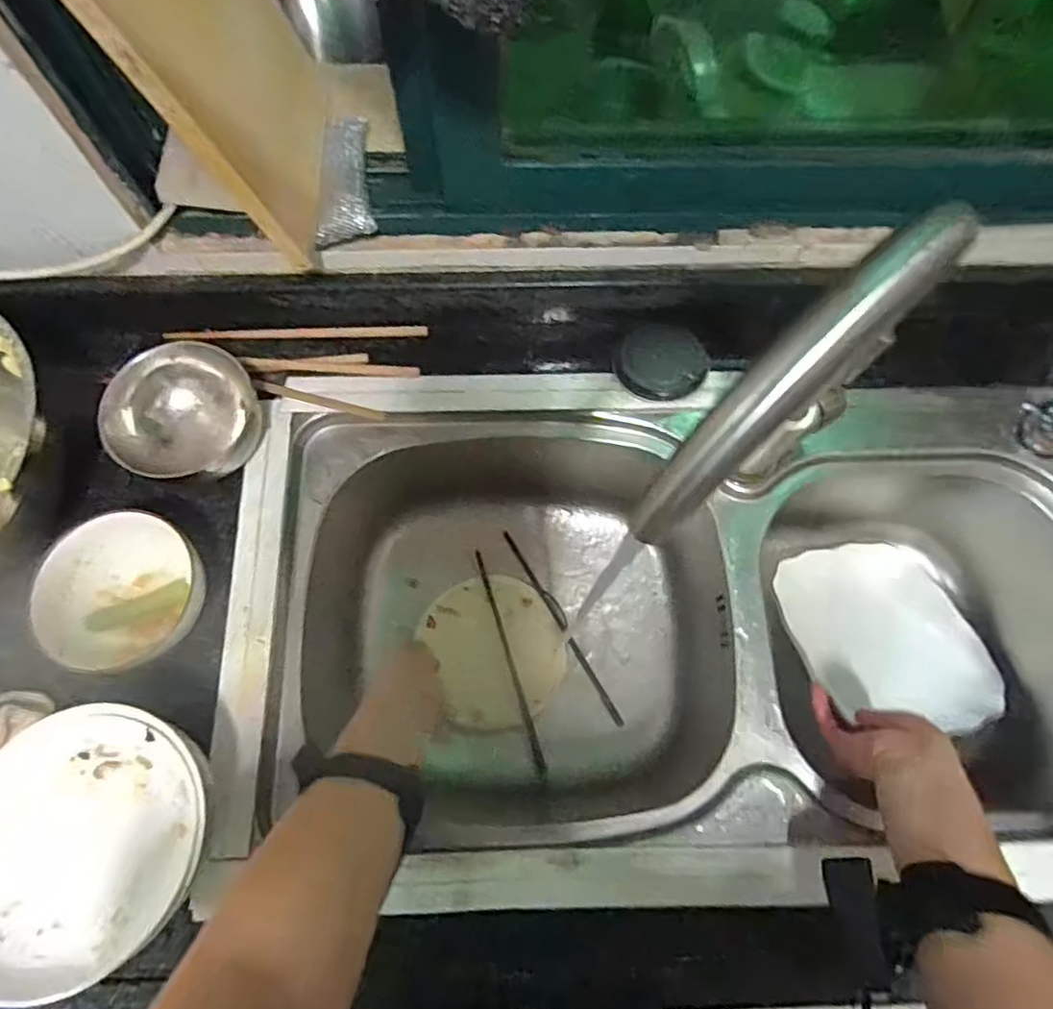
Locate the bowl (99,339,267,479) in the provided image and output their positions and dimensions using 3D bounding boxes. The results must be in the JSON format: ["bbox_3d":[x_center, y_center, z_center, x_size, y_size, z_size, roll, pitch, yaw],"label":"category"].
[{"bbox_3d":[-0.273,-0.074,0.518,0.098,0.064,0.110,12,73,3],"label":"bowl"}]

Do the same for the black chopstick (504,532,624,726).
[{"bbox_3d":[0.038,0.129,0.679,0.009,0.014,0.231,-29,75,-9],"label":"black chopstick"}]

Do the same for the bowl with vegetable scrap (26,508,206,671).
[{"bbox_3d":[-0.295,0.068,0.477,0.107,0.057,0.111,0,73,-1],"label":"bowl with vegetable scrap"}]

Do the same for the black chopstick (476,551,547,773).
[{"bbox_3d":[-0.019,0.161,0.665,0.009,0.012,0.231,-17,74,-6],"label":"black chopstick"}]

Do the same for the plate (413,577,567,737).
[{"bbox_3d":[-0.029,0.151,0.667,0.134,0.020,0.150,-24,75,-8],"label":"plate"}]

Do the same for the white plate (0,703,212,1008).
[{"bbox_3d":[-0.272,0.205,0.387,0.148,0.038,0.151,0,73,-1],"label":"white plate"}]

